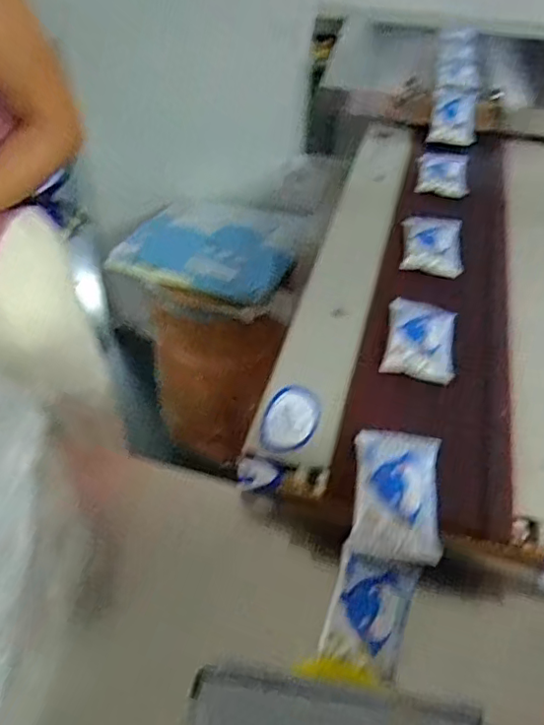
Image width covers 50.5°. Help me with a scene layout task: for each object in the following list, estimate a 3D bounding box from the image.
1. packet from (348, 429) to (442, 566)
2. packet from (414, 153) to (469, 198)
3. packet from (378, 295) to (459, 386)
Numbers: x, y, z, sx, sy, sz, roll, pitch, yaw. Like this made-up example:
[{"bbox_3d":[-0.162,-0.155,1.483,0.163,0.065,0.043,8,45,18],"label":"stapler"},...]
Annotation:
[{"bbox_3d":[0.132,0.136,0.612,0.088,0.026,0.140,8,45,5],"label":"packet"},{"bbox_3d":[0.341,-0.375,1.150,0.101,0.029,0.191,10,45,7],"label":"packet"},{"bbox_3d":[0.204,-0.035,0.793,0.090,0.027,0.136,11,45,8],"label":"packet"}]

